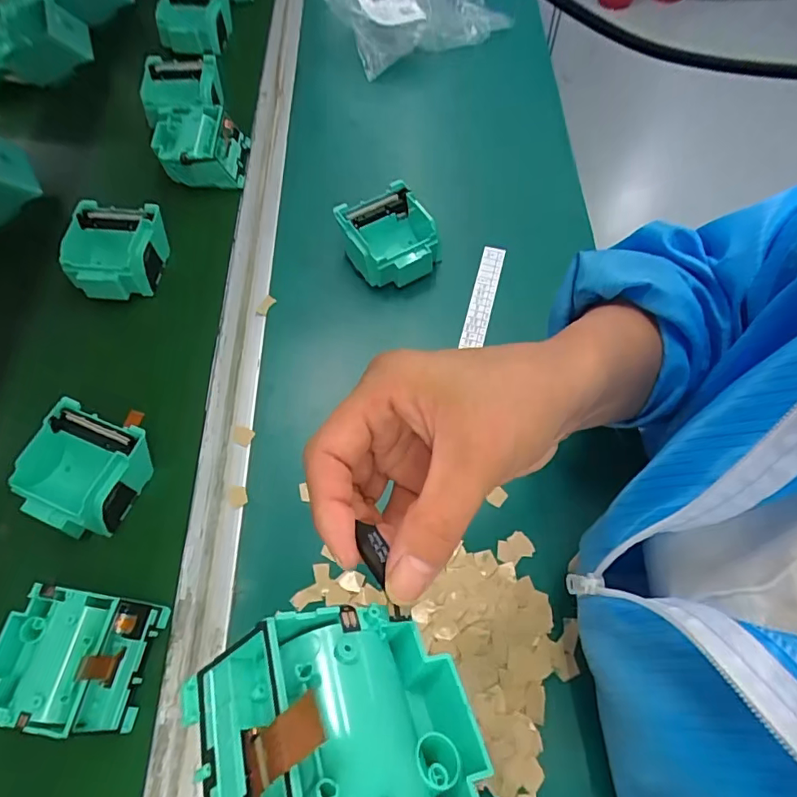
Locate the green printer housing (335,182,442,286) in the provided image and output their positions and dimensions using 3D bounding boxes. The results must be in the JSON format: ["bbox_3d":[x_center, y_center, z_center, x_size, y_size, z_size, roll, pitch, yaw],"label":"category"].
[{"bbox_3d":[-0.009,-0.143,0.463,0.077,0.041,0.081,-23,68,-11],"label":"green printer housing"}]

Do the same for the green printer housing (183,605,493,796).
[{"bbox_3d":[-0.019,0.110,0.159,0.080,0.053,0.075,11,37,-34],"label":"green printer housing"}]

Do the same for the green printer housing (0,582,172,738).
[{"bbox_3d":[-0.198,0.158,0.316,0.078,0.041,0.073,7,65,2],"label":"green printer housing"}]

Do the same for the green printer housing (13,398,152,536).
[{"bbox_3d":[-0.222,0.049,0.371,0.076,0.039,0.094,19,66,7],"label":"green printer housing"}]

